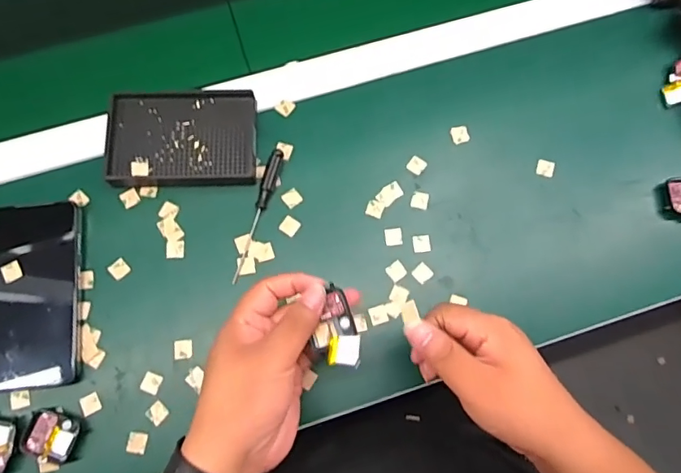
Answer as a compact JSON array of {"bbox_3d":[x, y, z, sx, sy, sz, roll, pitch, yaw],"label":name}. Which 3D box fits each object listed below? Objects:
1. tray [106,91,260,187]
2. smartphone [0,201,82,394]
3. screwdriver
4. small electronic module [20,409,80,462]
[{"bbox_3d":[-0.149,-0.095,0.472,0.134,0.020,0.090,-1,75,-2],"label":"tray"},{"bbox_3d":[-0.272,0.051,0.434,0.078,0.013,0.160,-6,76,-4],"label":"smartphone"},{"bbox_3d":[-0.077,-0.021,0.456,0.011,0.014,0.132,16,75,2],"label":"screwdriver"},{"bbox_3d":[-0.241,0.165,0.409,0.042,0.008,0.036,12,75,1],"label":"small electronic module"}]

